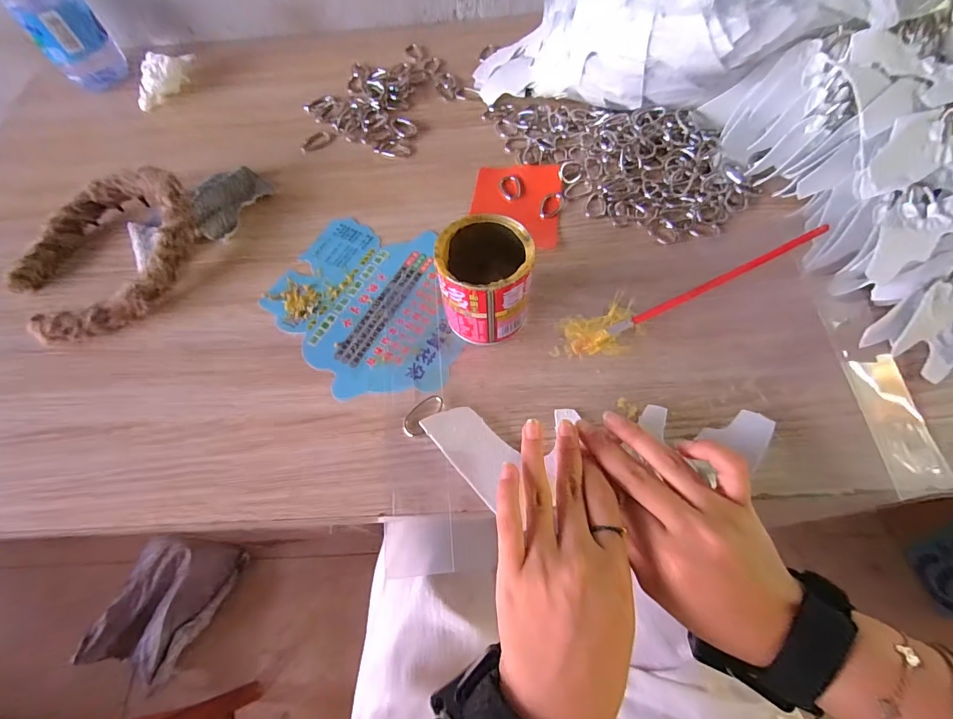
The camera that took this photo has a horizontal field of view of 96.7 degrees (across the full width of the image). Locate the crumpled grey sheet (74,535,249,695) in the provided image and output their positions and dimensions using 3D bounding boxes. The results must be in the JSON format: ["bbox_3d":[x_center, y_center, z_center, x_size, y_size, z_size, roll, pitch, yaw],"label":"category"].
[{"bbox_3d":[-0.626,0.476,0.840,0.198,0.089,0.263,18,66,12],"label":"crumpled grey sheet"}]

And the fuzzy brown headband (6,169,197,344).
[{"bbox_3d":[-0.307,-0.092,0.355,0.149,0.050,0.139,-2,62,3],"label":"fuzzy brown headband"}]

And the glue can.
[{"bbox_3d":[0.007,-0.054,0.298,0.060,0.078,0.059,-2,62,3],"label":"glue can"}]

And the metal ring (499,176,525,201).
[{"bbox_3d":[0.032,-0.156,0.384,0.022,0.004,0.025,-26,63,-10],"label":"metal ring"}]

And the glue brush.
[{"bbox_3d":[0.161,-0.049,0.308,0.196,0.015,0.014,-26,62,7],"label":"glue brush"}]

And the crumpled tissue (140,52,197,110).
[{"bbox_3d":[-0.349,-0.314,0.474,0.027,0.041,0.079,21,65,14],"label":"crumpled tissue"}]

